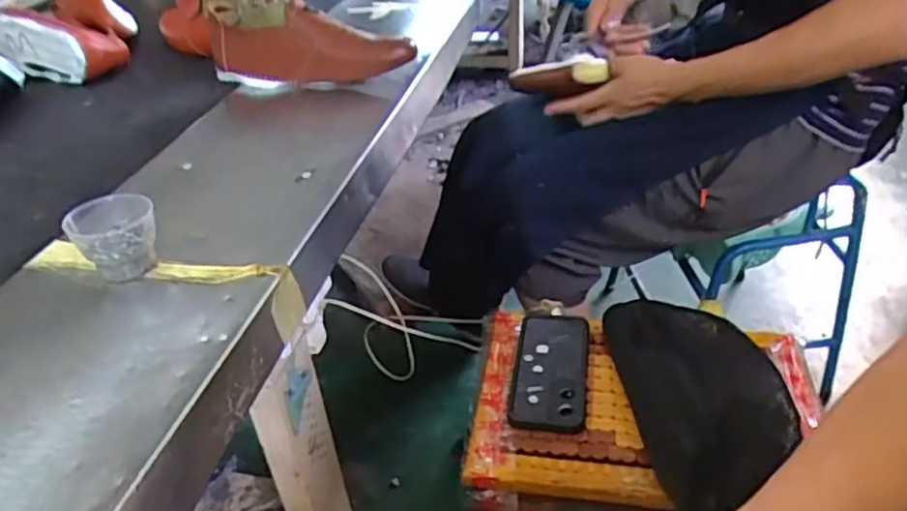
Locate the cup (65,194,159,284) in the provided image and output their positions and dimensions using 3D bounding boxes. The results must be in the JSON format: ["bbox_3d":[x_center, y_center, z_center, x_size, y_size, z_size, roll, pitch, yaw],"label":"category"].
[{"bbox_3d":[-0.272,-0.015,0.538,0.065,0.050,0.053,-28,43,-29],"label":"cup"}]

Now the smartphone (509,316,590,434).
[{"bbox_3d":[0.109,0.126,0.748,0.079,0.016,0.168,4,37,10],"label":"smartphone"}]

